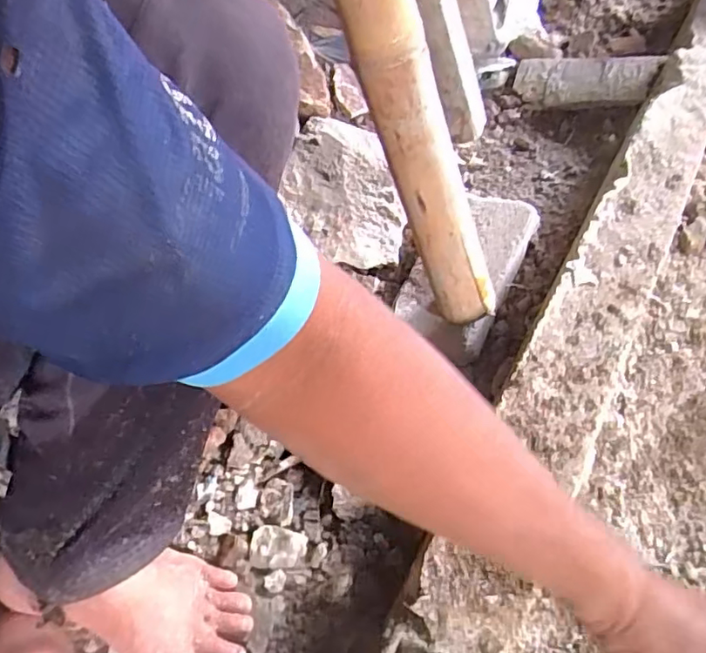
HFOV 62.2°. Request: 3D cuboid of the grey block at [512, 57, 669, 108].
[{"bbox_3d":[0.296,-0.315,0.752,0.172,0.024,0.062,12,97,31],"label":"grey block"}]

